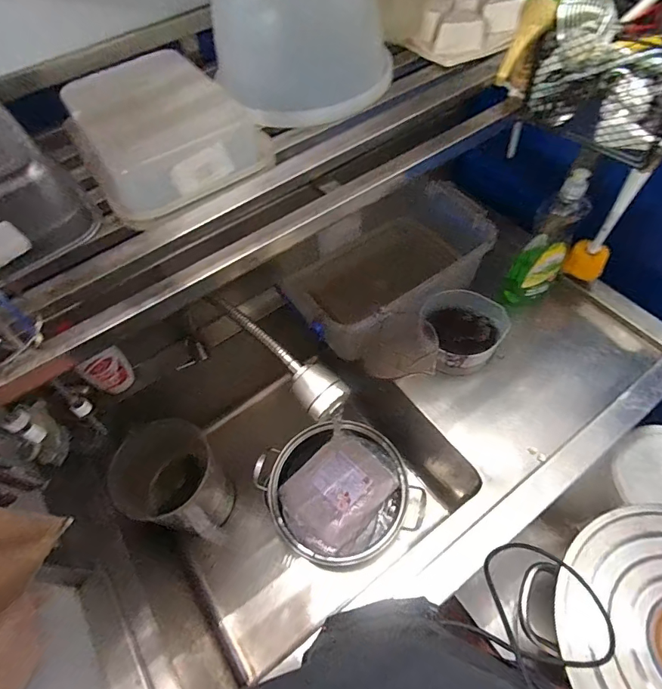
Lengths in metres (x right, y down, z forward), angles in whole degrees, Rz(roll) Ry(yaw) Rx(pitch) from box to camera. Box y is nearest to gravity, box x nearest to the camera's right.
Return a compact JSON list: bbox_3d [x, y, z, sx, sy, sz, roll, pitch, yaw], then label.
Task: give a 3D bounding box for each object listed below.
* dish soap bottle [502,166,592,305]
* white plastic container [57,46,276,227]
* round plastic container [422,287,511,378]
[{"bbox_3d":[0.369,-0.164,0.728,0.076,0.269,0.057,32,65,22],"label":"dish soap bottle"},{"bbox_3d":[-0.177,-0.228,0.434,0.157,0.043,0.229,-30,60,-15],"label":"white plastic container"},{"bbox_3d":[0.231,-0.023,0.757,0.139,0.089,0.132,-2,57,3],"label":"round plastic container"}]

